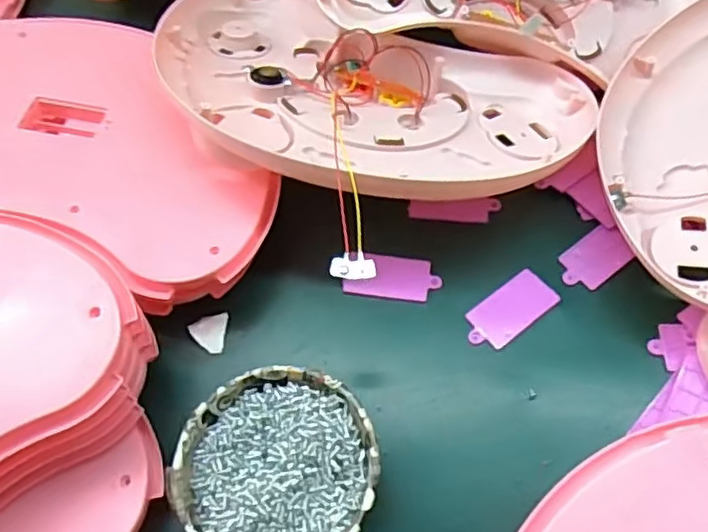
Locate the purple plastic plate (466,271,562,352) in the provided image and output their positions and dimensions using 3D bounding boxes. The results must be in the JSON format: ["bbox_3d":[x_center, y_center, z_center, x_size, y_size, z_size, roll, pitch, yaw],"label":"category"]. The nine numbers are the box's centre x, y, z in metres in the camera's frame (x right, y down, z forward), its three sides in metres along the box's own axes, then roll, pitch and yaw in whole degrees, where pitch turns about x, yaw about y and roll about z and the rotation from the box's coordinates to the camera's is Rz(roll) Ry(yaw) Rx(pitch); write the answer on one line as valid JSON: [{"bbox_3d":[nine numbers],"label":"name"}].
[{"bbox_3d":[0.107,0.030,0.442,0.066,0.004,0.033,-33,63,-16],"label":"purple plastic plate"}]

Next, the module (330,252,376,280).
[{"bbox_3d":[-0.001,0.000,0.365,0.025,0.004,0.016,-3,59,1],"label":"module"}]

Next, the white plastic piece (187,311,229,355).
[{"bbox_3d":[-0.102,0.046,0.448,0.025,0.006,0.027,5,60,6],"label":"white plastic piece"}]

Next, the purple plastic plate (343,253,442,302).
[{"bbox_3d":[0.028,0.008,0.460,0.065,0.004,0.033,7,60,7],"label":"purple plastic plate"}]

